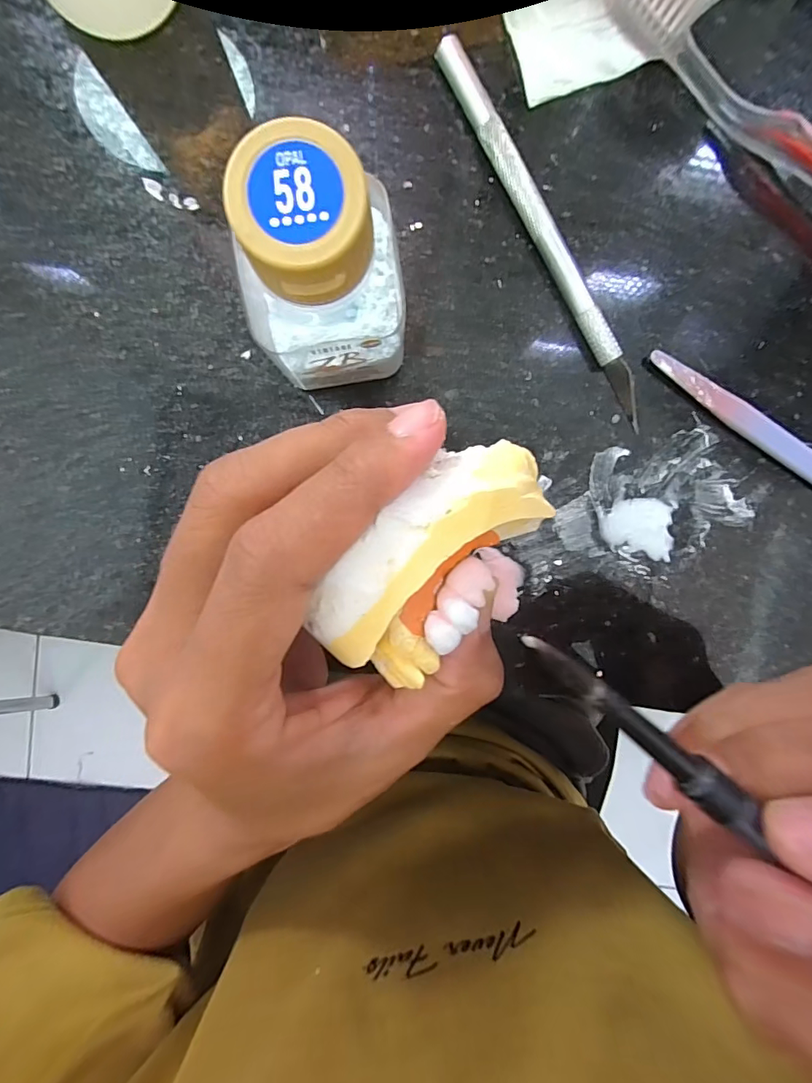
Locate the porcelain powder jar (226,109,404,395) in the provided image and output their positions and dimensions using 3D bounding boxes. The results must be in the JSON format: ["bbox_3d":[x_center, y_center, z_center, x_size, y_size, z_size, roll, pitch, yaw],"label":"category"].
[{"bbox_3d":[-0.019,-0.067,0.127,0.038,0.072,0.040,0,95,-2],"label":"porcelain powder jar"}]

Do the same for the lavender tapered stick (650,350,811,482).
[{"bbox_3d":[0.145,-0.028,0.167,0.135,0.006,0.009,32,95,-4],"label":"lavender tapered stick"}]

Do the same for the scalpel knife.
[{"bbox_3d":[0.048,-0.103,0.158,0.008,0.008,0.135,-31,96,3],"label":"scalpel knife"}]

